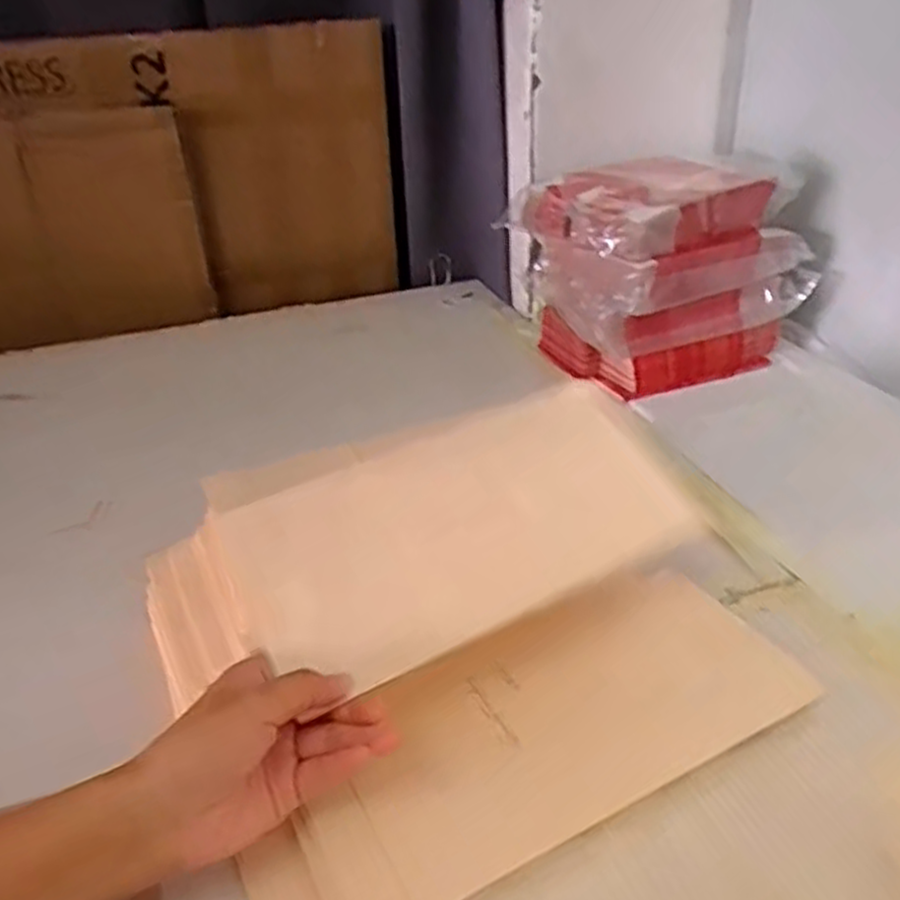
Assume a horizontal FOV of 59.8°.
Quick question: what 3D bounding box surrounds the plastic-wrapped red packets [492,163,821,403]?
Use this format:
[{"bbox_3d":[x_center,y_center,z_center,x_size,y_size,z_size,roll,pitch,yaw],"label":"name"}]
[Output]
[{"bbox_3d":[0.220,-0.189,0.815,0.240,0.200,0.180,-16,32,-18],"label":"plastic-wrapped red packets"}]

